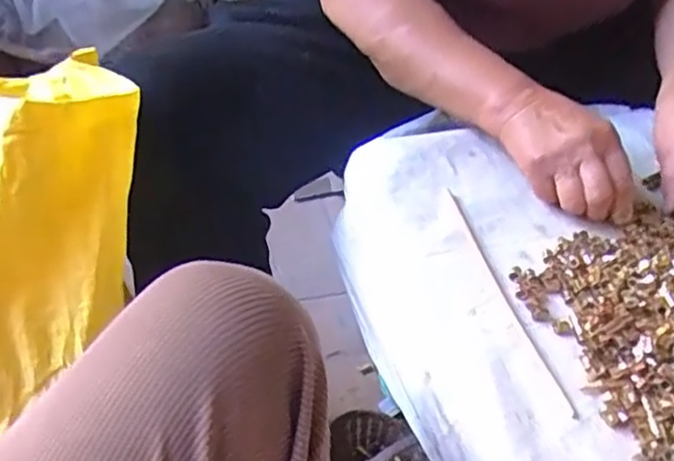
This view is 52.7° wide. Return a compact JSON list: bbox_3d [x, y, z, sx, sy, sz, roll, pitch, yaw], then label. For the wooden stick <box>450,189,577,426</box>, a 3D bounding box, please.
[{"bbox_3d":[0.126,0.044,0.511,0.008,0.004,0.219,-7,44,-13],"label":"wooden stick"}]

